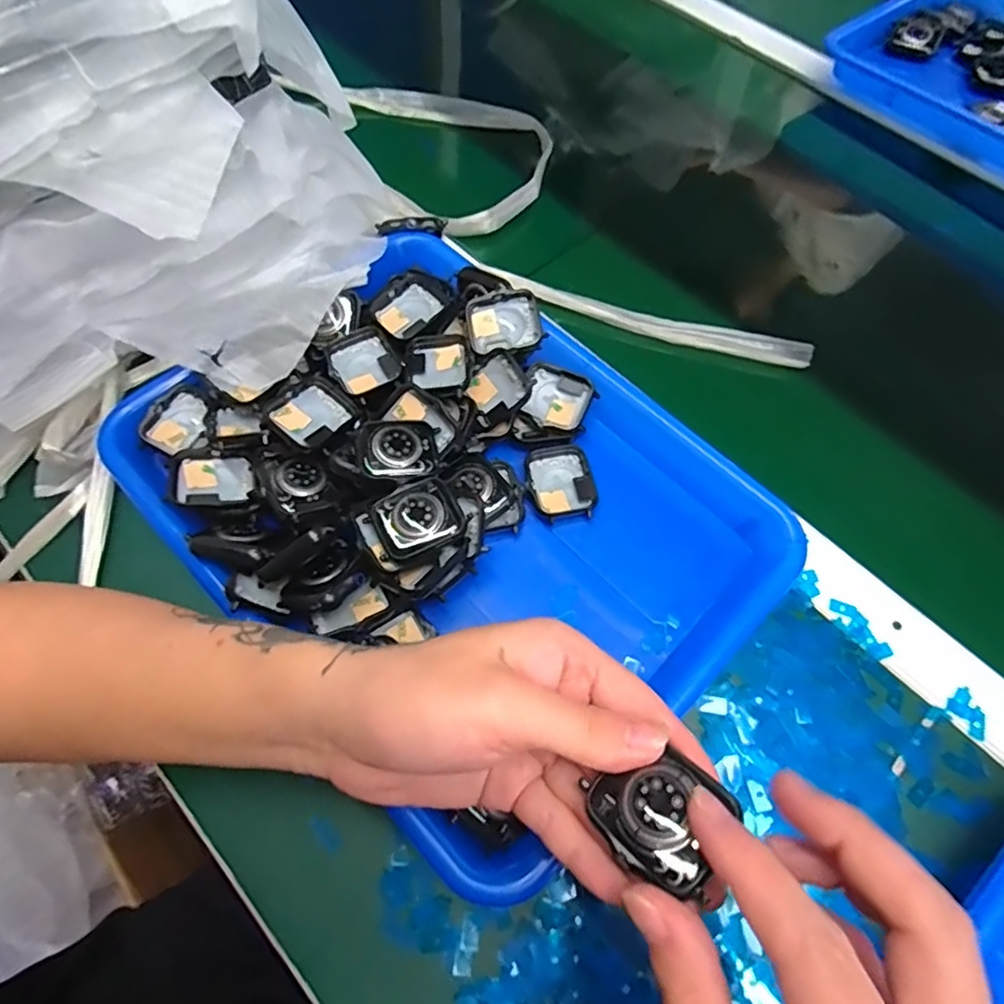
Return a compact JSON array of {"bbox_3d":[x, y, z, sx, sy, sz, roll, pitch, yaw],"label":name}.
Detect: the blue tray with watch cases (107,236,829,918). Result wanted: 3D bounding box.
[{"bbox_3d":[-0.028,-0.004,0.332,0.243,0.052,0.318,-40,72,-19],"label":"blue tray with watch cases"}]

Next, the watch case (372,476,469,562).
[{"bbox_3d":[-0.042,0.008,0.304,0.041,0.011,0.036,-26,67,-14],"label":"watch case"}]

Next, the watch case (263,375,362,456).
[{"bbox_3d":[-0.102,-0.048,0.328,0.039,0.010,0.043,38,68,15],"label":"watch case"}]

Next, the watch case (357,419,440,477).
[{"bbox_3d":[-0.055,-0.029,0.320,0.040,0.010,0.033,-5,64,-4],"label":"watch case"}]

